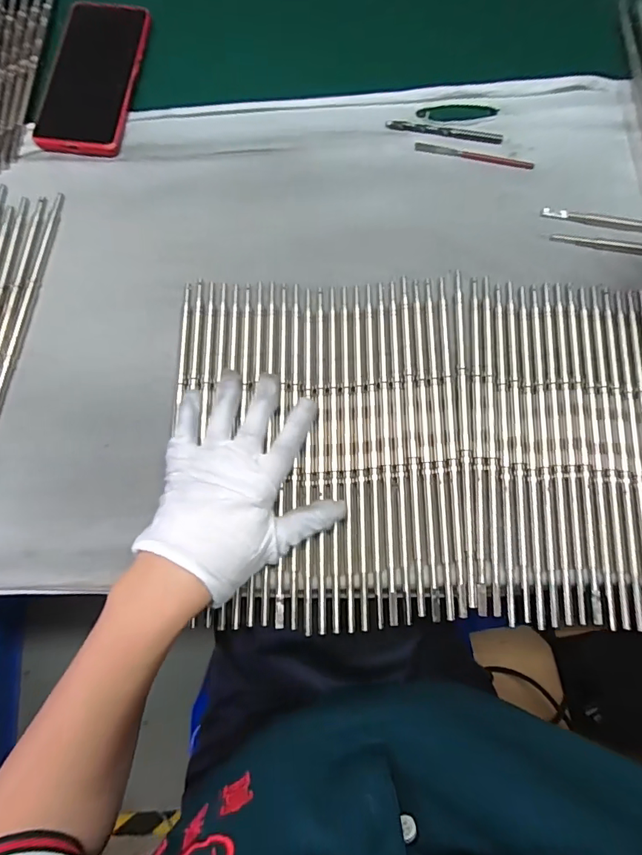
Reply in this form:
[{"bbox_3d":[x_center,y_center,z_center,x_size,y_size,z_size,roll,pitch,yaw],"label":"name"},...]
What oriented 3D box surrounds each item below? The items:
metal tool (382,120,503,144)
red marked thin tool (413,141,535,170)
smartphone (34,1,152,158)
[{"bbox_3d":[0.114,-0.274,0.427,0.106,0.005,0.009,8,76,2],"label":"metal tool"},{"bbox_3d":[0.141,-0.250,0.424,0.107,0.004,0.009,11,76,3],"label":"red marked thin tool"},{"bbox_3d":[-0.210,-0.325,0.425,0.076,0.012,0.162,6,78,1],"label":"smartphone"}]

